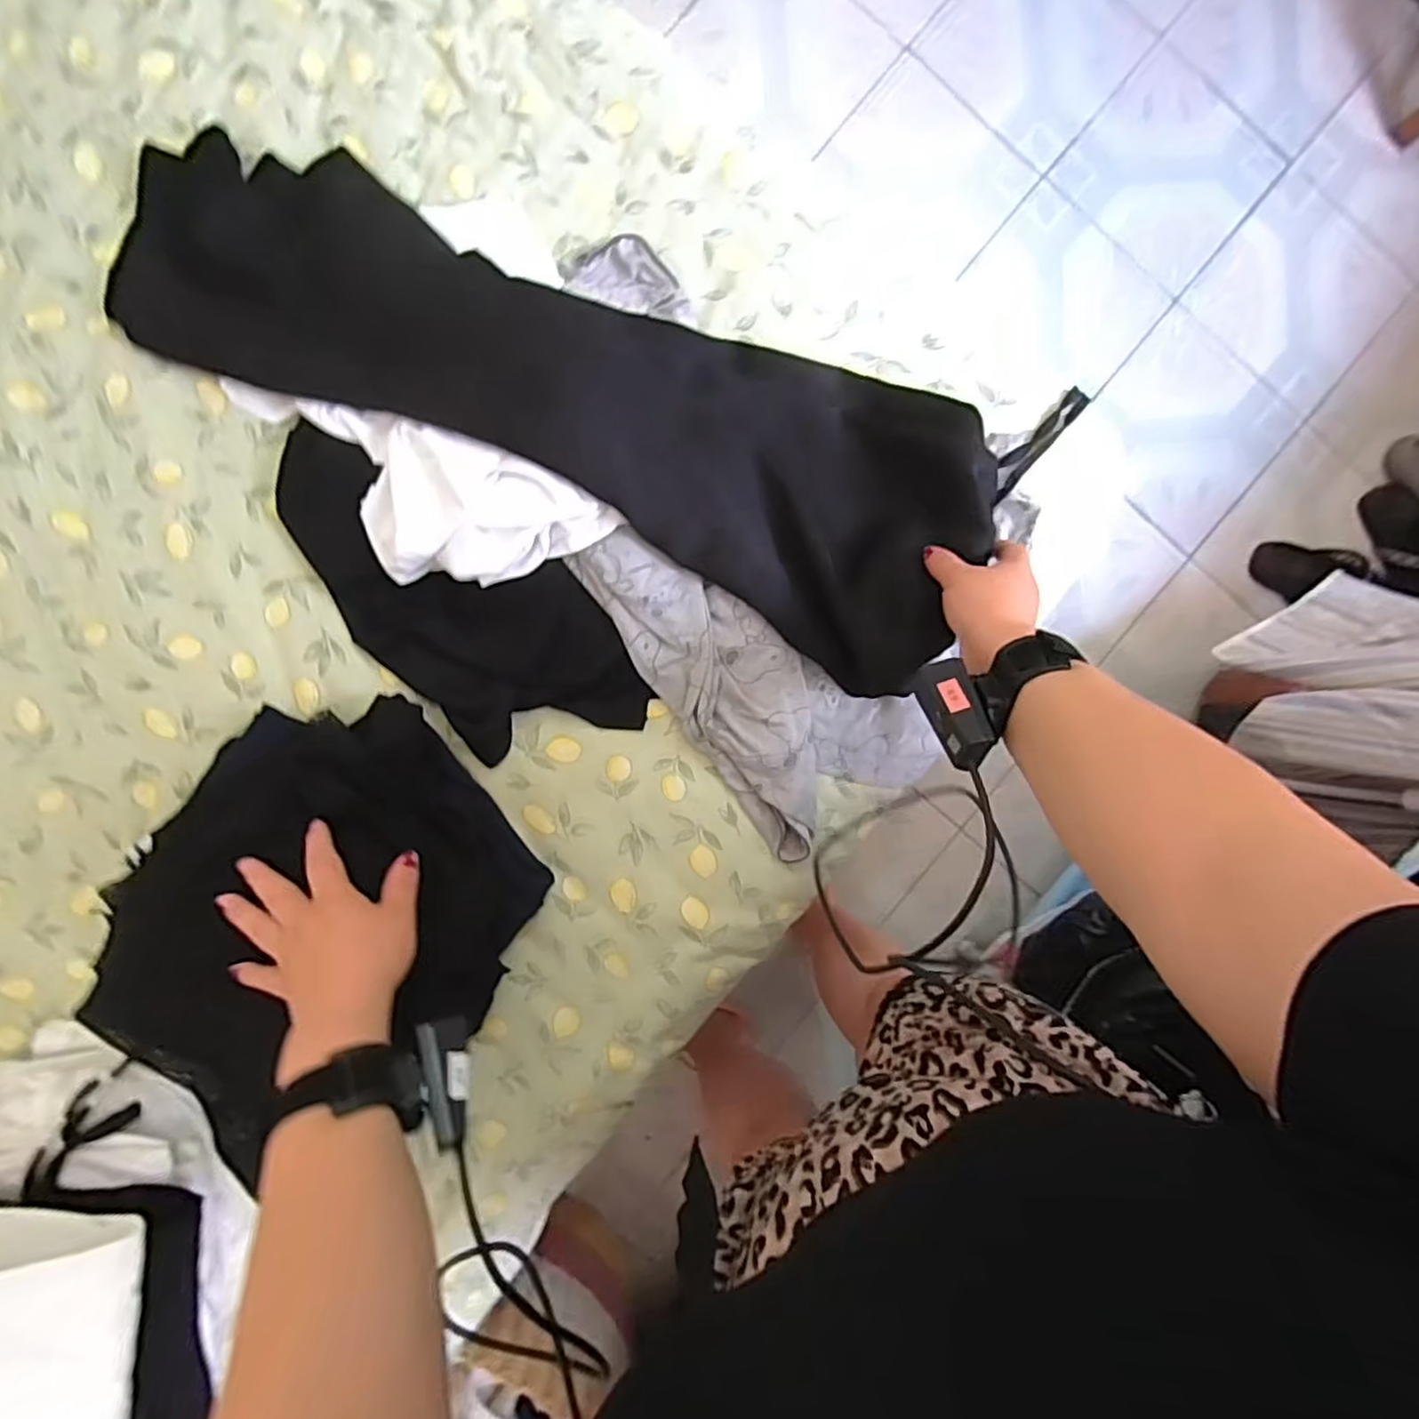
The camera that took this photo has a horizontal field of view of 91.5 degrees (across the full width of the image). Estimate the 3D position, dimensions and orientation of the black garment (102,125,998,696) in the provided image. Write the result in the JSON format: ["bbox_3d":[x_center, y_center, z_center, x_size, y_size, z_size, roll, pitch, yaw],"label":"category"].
[{"bbox_3d":[-0.118,-0.248,0.537,0.693,0.062,0.211,23,91,-1],"label":"black garment"}]

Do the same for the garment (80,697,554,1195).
[{"bbox_3d":[-0.292,0.155,0.523,0.273,0.089,0.311,29,90,-4],"label":"garment"}]

